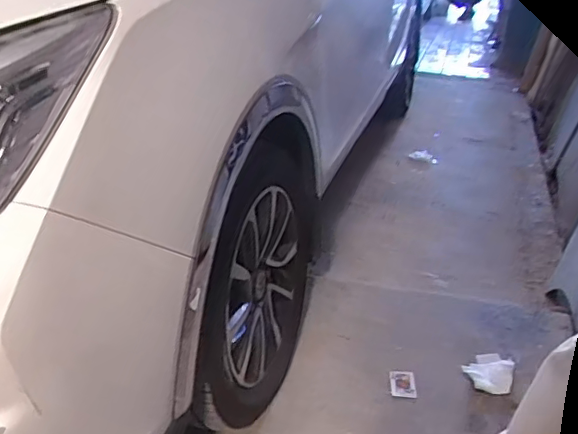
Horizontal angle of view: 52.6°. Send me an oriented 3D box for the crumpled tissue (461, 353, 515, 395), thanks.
[{"bbox_3d":[0.377,0.287,1.089,0.091,0.021,0.082,11,45,46],"label":"crumpled tissue"}]

